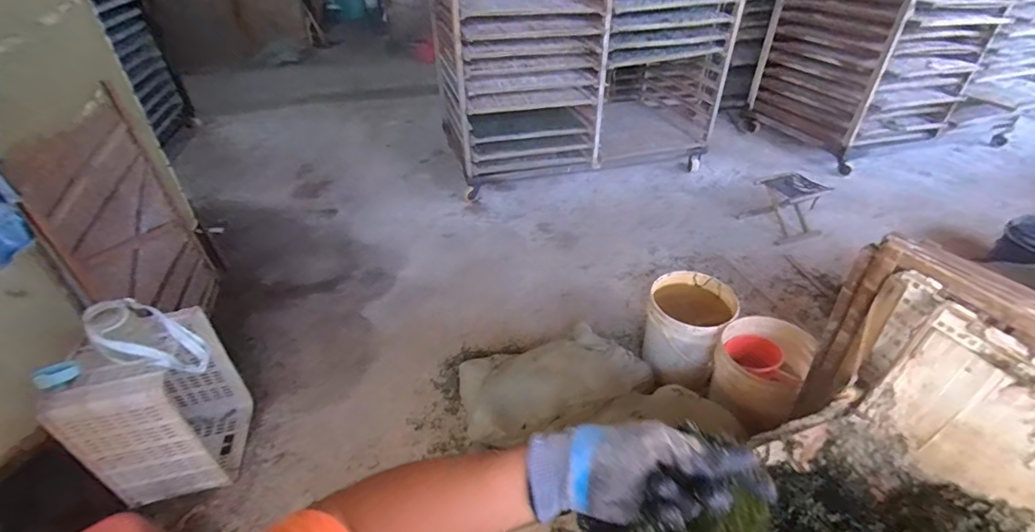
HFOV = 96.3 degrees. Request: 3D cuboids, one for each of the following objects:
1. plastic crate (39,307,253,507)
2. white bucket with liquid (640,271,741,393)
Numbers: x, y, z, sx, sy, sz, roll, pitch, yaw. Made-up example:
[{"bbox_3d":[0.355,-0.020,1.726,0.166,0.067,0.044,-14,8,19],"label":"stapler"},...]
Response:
[{"bbox_3d":[-1.039,0.425,1.367,0.279,0.546,0.368,-11,39,-13],"label":"plastic crate"},{"bbox_3d":[0.647,0.247,1.797,0.303,0.325,0.330,18,41,22],"label":"white bucket with liquid"}]

